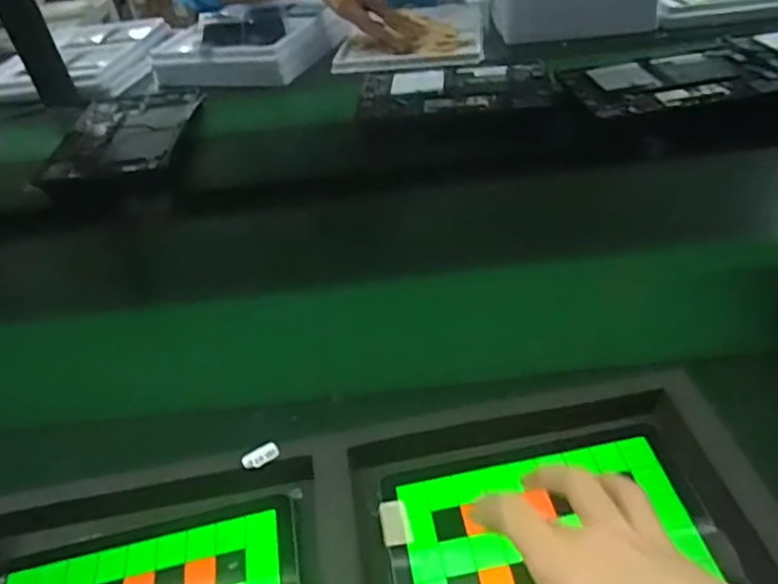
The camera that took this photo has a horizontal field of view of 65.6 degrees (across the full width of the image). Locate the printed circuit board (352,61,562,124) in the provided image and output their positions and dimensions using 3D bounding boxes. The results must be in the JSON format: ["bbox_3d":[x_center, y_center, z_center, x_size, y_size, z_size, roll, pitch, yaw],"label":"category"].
[{"bbox_3d":[0.093,-0.277,0.830,0.263,0.017,0.166,0,42,9],"label":"printed circuit board"}]

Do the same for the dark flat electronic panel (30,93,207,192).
[{"bbox_3d":[-0.367,-0.217,0.837,0.176,0.021,0.251,-7,42,1],"label":"dark flat electronic panel"}]

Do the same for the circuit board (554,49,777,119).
[{"bbox_3d":[0.355,-0.275,0.779,0.236,0.010,0.159,-9,42,-2],"label":"circuit board"}]

